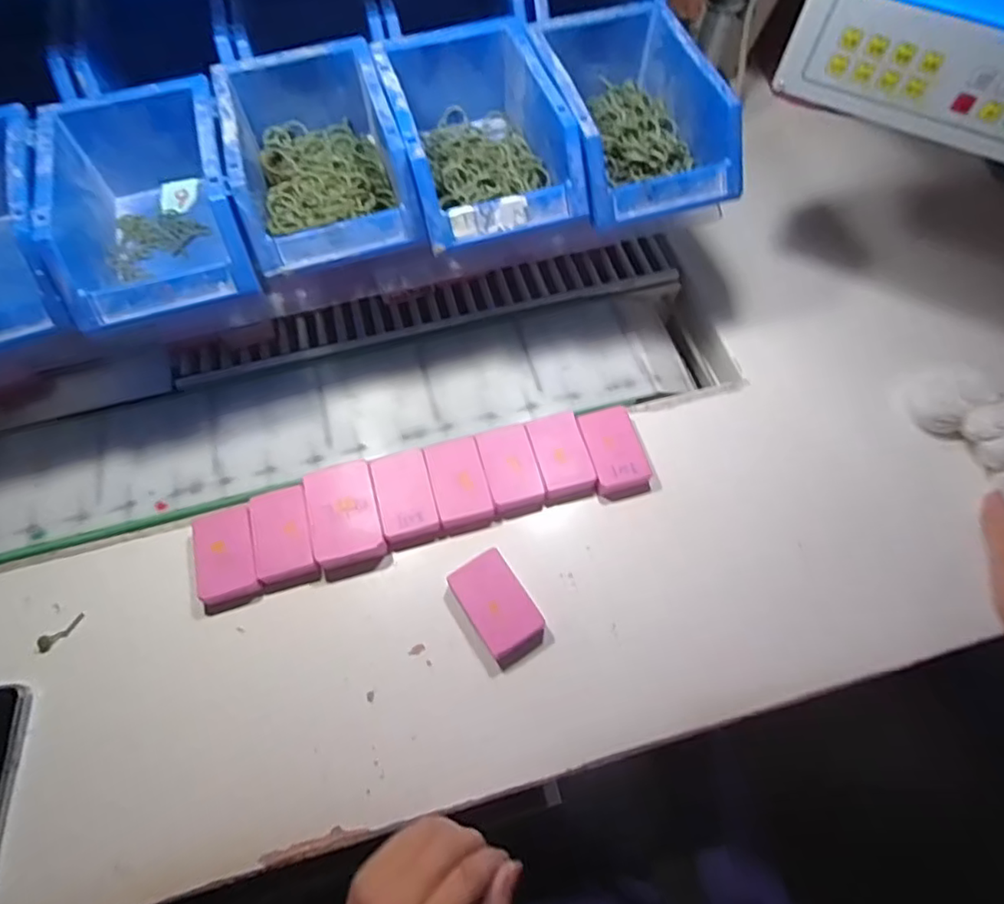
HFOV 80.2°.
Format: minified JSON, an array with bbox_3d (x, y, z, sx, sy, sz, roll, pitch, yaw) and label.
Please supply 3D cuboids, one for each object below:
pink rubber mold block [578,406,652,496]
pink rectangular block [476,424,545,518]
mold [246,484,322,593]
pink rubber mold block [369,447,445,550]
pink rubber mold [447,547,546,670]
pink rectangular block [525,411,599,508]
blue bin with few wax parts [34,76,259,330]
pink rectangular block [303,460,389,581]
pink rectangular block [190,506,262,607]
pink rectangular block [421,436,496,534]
[{"bbox_3d":[0.095,-0.002,0.502,0.046,0.016,0.072,-11,63,-5],"label":"pink rubber mold block"},{"bbox_3d":[0.007,0.016,0.494,0.042,0.015,0.072,-14,63,-7],"label":"pink rectangular block"},{"bbox_3d":[-0.172,0.066,0.470,0.045,0.020,0.075,-16,63,-7],"label":"mold"},{"bbox_3d":[-0.078,0.038,0.484,0.045,0.018,0.073,-16,63,-7],"label":"pink rubber mold block"},{"bbox_3d":[-0.002,0.115,0.447,0.045,0.019,0.078,-31,66,-14],"label":"pink rubber mold"},{"bbox_3d":[0.050,0.005,0.499,0.043,0.014,0.072,-13,63,-6],"label":"pink rectangular block"},{"bbox_3d":[-0.255,-0.177,0.441,0.122,0.078,0.175,-16,63,-8],"label":"blue bin with few wax parts"},{"bbox_3d":[-0.124,0.052,0.475,0.053,0.023,0.084,-15,63,-7],"label":"pink rectangular block"},{"bbox_3d":[-0.215,0.080,0.466,0.047,0.016,0.071,-17,63,-8],"label":"pink rectangular block"},{"bbox_3d":[-0.035,0.027,0.490,0.043,0.015,0.074,-15,63,-7],"label":"pink rectangular block"}]

